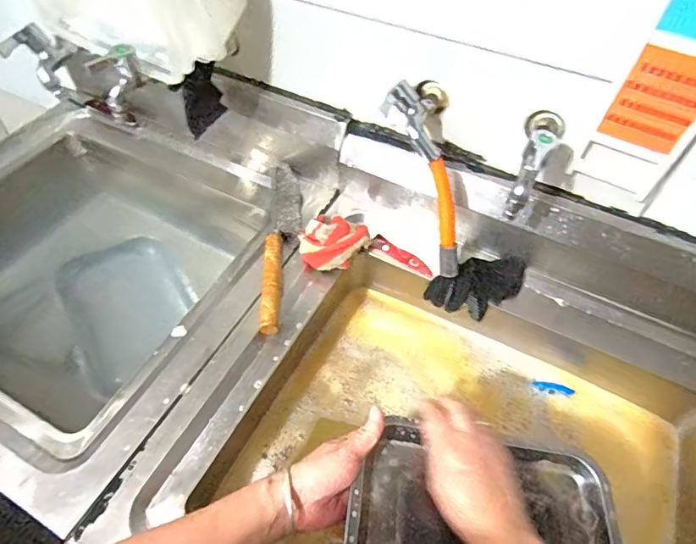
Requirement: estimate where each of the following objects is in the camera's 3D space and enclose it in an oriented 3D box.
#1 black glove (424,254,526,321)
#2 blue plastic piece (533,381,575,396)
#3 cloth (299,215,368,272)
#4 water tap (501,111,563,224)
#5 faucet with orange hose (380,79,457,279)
[{"bbox_3d":[0.190,0.023,0.682,0.134,0.058,0.074,-17,56,-14],"label":"black glove"},{"bbox_3d":[0.295,0.167,0.679,0.053,0.010,0.019,12,54,7],"label":"blue plastic piece"},{"bbox_3d":[-0.028,-0.049,0.687,0.097,0.040,0.096,35,59,22],"label":"cloth"},{"bbox_3d":[0.213,-0.138,0.545,0.043,0.078,0.144,24,56,15],"label":"water tap"},{"bbox_3d":[0.107,-0.116,0.612,0.068,0.046,0.254,-20,101,-17],"label":"faucet with orange hose"}]

